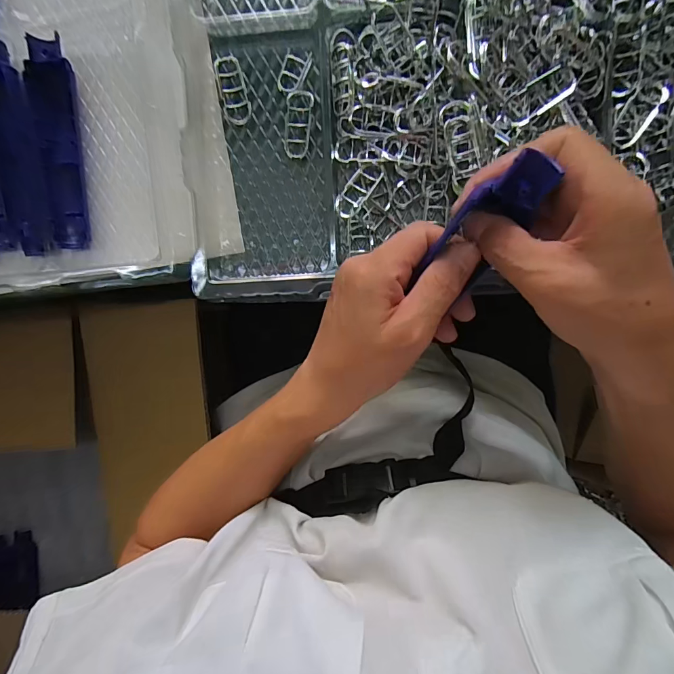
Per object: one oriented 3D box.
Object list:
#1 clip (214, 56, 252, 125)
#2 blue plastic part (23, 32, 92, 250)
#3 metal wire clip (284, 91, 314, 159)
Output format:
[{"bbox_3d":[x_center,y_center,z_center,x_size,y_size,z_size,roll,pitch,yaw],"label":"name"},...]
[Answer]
[{"bbox_3d":[-0.088,-0.208,0.324,0.023,0.007,0.056,-14,95,6],"label":"clip"},{"bbox_3d":[-0.239,-0.162,0.333,0.036,0.016,0.168,0,96,5],"label":"blue plastic part"},{"bbox_3d":[-0.031,-0.178,0.323,0.023,0.007,0.054,3,97,4],"label":"metal wire clip"}]

